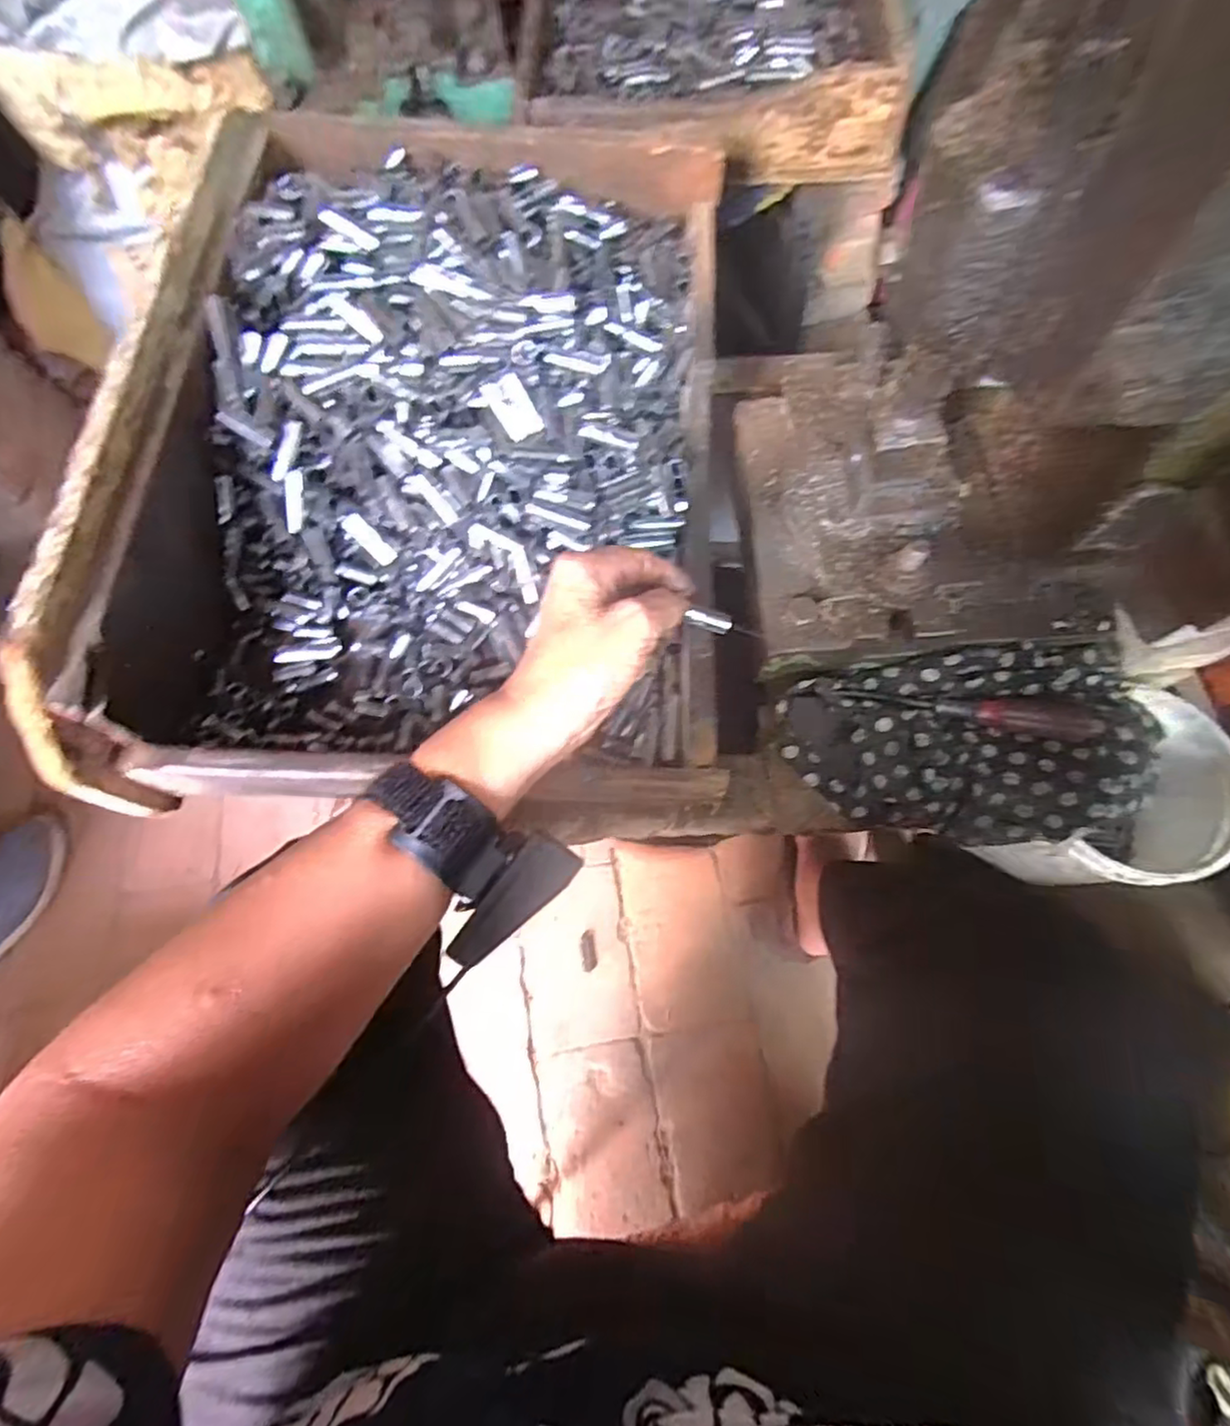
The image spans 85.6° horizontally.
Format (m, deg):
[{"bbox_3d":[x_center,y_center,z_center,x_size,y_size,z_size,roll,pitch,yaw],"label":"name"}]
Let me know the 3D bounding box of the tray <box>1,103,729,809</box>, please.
[{"bbox_3d":[-0.110,-0.193,0.442,0.337,0.128,0.494,2,69,3],"label":"tray"}]

